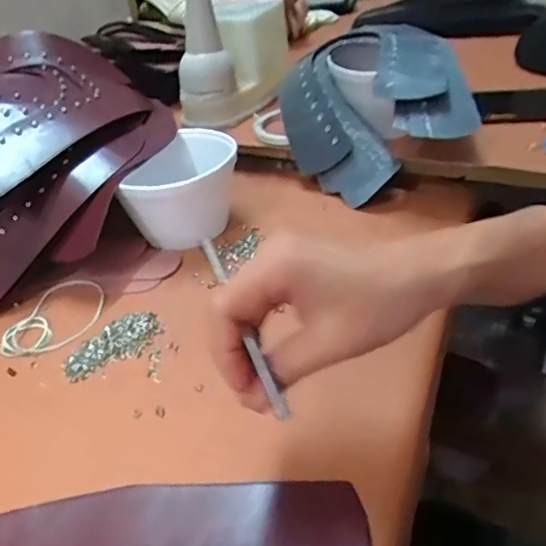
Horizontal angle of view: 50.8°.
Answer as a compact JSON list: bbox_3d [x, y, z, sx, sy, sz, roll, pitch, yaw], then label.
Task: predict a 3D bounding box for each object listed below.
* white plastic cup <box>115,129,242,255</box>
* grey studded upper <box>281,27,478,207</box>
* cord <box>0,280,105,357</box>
[{"bbox_3d":[-0.087,-0.084,0.585,0.105,0.081,0.121,-7,36,1],"label":"white plastic cup"},{"bbox_3d":[0.097,-0.185,0.638,0.186,0.119,0.248,-7,36,1],"label":"grey studded upper"},{"bbox_3d":[-0.187,0.040,0.498,0.063,0.010,0.097,13,41,15],"label":"cord"}]

